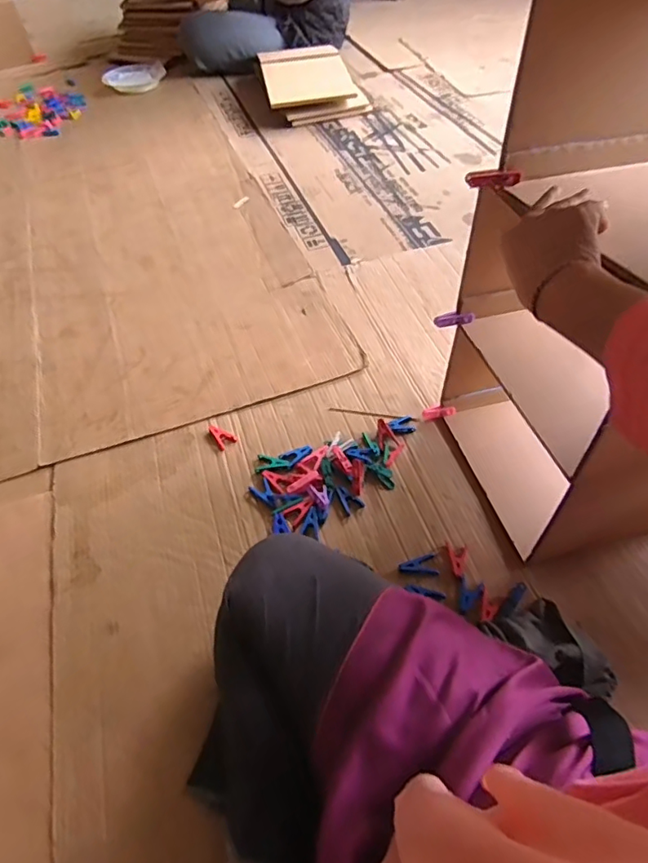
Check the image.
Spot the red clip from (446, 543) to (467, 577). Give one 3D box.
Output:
[{"bbox_3d":[0.186,0.179,0.754,0.027,0.005,0.047,5,51,6],"label":"red clip"}]

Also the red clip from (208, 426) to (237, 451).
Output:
[{"bbox_3d":[-0.171,0.006,0.908,0.032,0.013,0.054,-26,54,-18],"label":"red clip"}]

